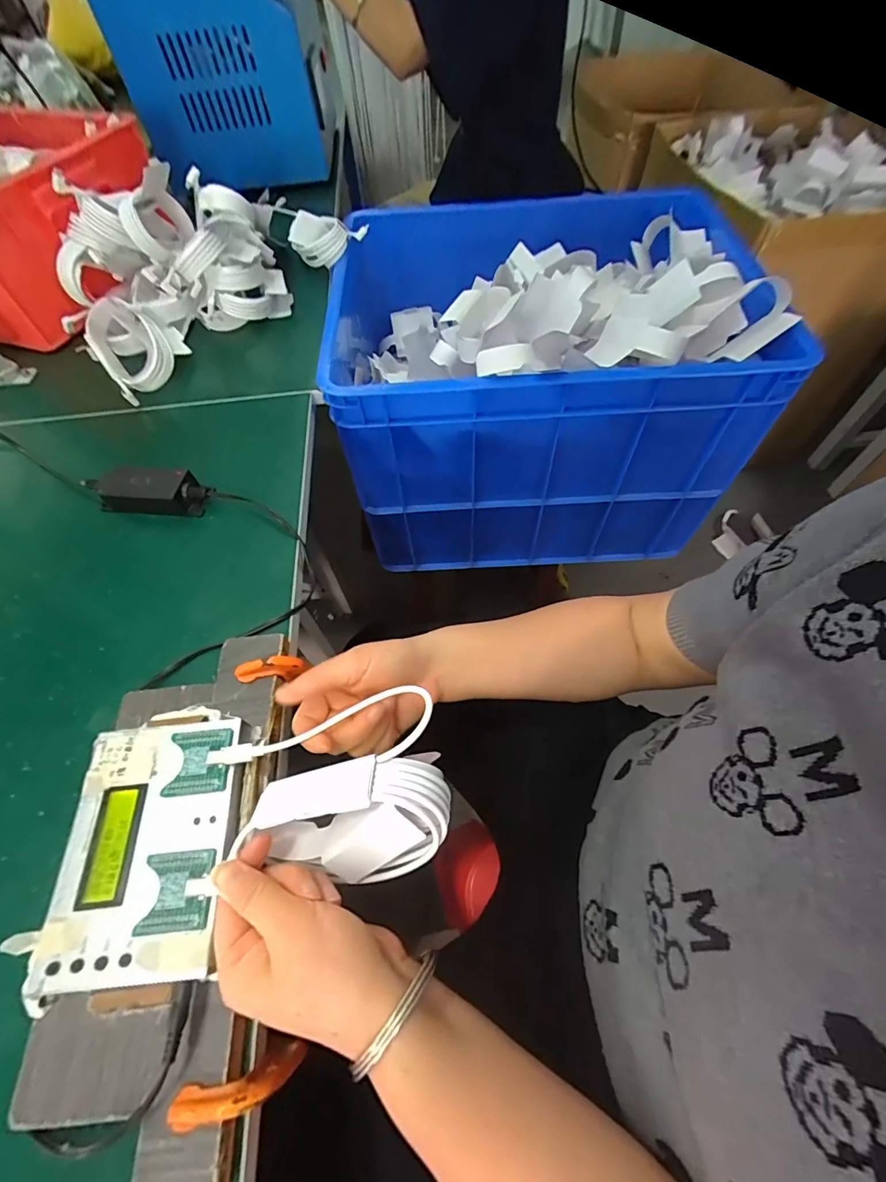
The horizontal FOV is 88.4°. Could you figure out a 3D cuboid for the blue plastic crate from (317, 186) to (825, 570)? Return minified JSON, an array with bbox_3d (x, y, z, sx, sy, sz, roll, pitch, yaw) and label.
[{"bbox_3d":[0.137,-0.342,0.781,0.560,0.414,0.478,-2,57,2],"label":"blue plastic crate"}]

